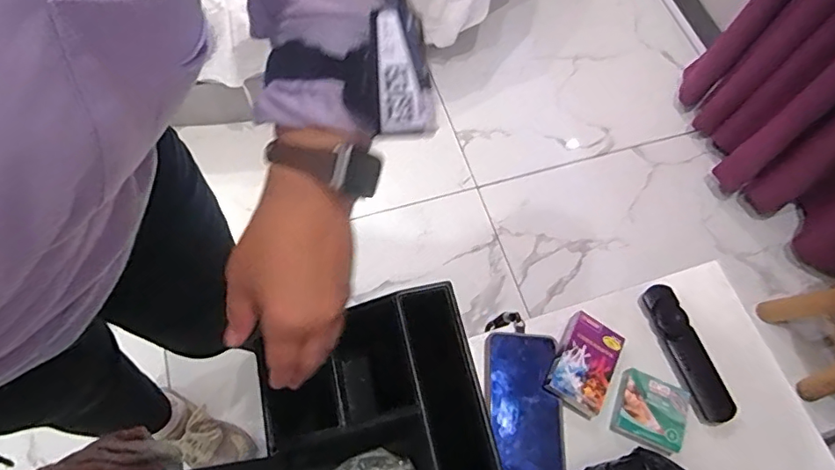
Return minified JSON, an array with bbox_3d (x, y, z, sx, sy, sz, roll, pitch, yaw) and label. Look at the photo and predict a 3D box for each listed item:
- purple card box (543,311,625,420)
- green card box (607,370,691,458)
[{"bbox_3d":[0.173,0.132,0.546,0.057,0.020,0.094,29,70,9],"label":"purple card box"},{"bbox_3d":[0.236,0.178,0.536,0.066,0.014,0.068,22,69,6],"label":"green card box"}]

